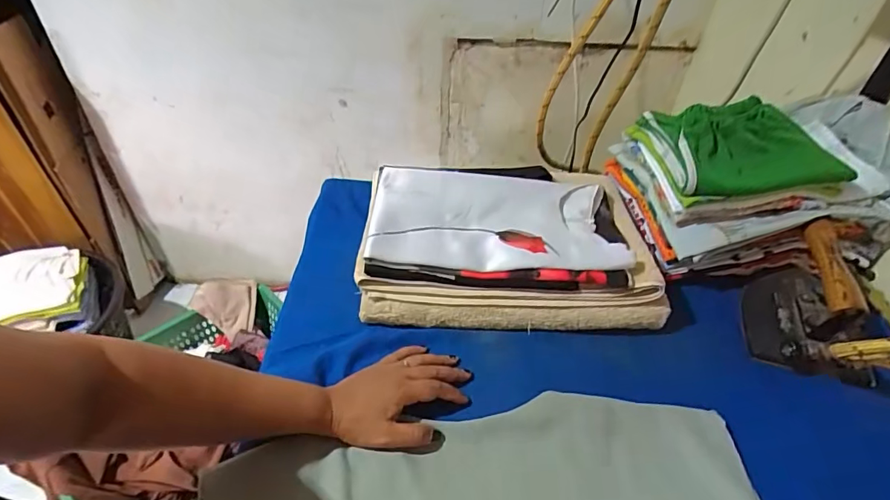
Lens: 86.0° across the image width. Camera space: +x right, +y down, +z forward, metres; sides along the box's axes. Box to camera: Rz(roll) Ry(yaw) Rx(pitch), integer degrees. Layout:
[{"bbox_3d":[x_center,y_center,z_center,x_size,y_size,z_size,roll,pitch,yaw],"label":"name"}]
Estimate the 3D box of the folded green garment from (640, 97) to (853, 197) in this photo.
[{"bbox_3d":[0.411,-0.138,0.657,0.190,0.078,0.148,1,42,-3],"label":"folded green garment"}]

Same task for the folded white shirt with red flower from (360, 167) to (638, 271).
[{"bbox_3d":[0.064,-0.045,0.643,0.319,0.017,0.191,3,42,-1],"label":"folded white shirt with red flower"}]

